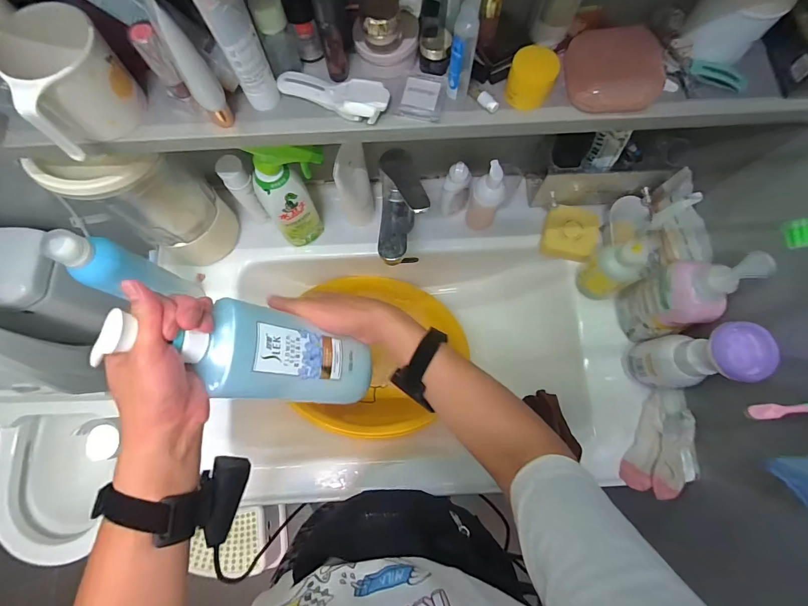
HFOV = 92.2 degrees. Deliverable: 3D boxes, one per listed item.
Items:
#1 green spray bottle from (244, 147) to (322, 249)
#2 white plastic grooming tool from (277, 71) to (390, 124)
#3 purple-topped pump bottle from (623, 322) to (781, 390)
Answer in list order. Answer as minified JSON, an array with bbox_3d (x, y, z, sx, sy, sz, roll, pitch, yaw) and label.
[{"bbox_3d":[-0.151,-0.148,0.550,0.106,0.206,0.049,-12,76,-2],"label":"green spray bottle"},{"bbox_3d":[-0.063,-0.186,0.348,0.099,0.012,0.031,12,76,4],"label":"white plastic grooming tool"},{"bbox_3d":[0.370,0.074,0.506,0.070,0.171,0.069,-11,76,-2],"label":"purple-topped pump bottle"}]

